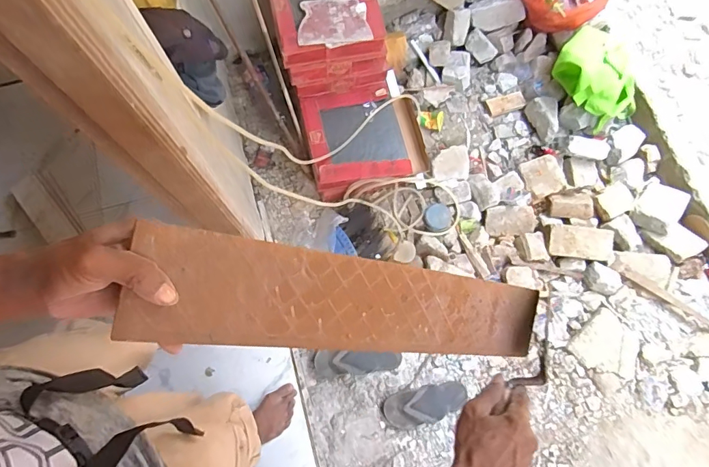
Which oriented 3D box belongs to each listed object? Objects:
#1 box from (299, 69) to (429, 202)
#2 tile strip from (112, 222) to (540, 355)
[{"bbox_3d":[0.035,-0.326,1.500,0.385,0.110,0.352,-15,73,-2],"label":"box"},{"bbox_3d":[0.034,0.075,0.464,0.486,0.009,0.091,11,89,-33],"label":"tile strip"}]

